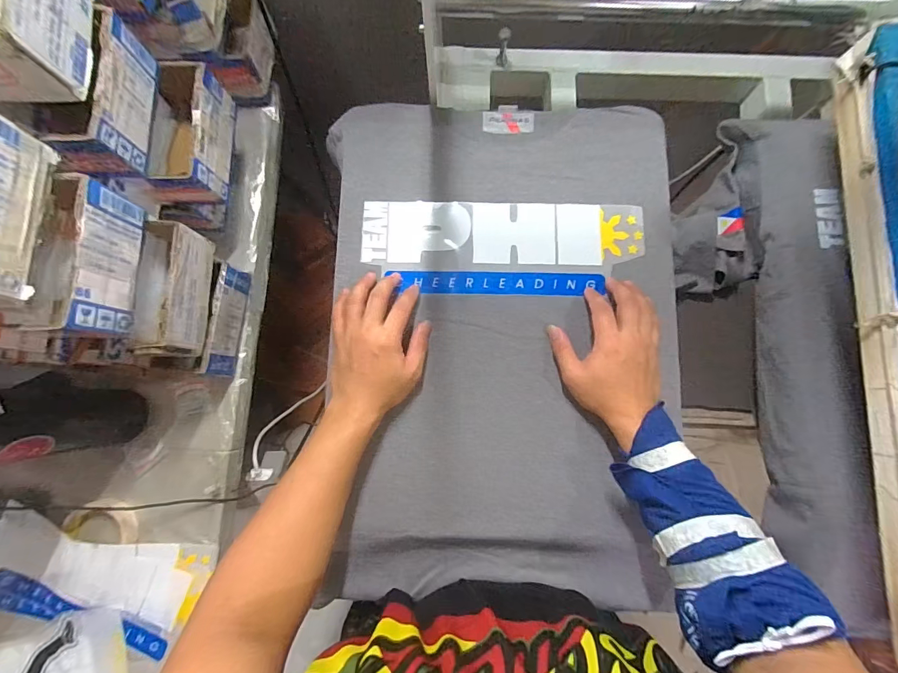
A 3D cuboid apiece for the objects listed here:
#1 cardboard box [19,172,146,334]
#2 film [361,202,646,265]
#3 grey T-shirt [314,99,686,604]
[{"bbox_3d":[-0.386,-0.080,0.405,0.087,0.071,0.156,0,81,0],"label":"cardboard box"},{"bbox_3d":[0.064,-0.124,0.475,0.332,0.005,0.076,0,81,0],"label":"film"},{"bbox_3d":[0.061,-0.008,0.471,0.400,0.024,0.586,1,81,1],"label":"grey T-shirt"}]

